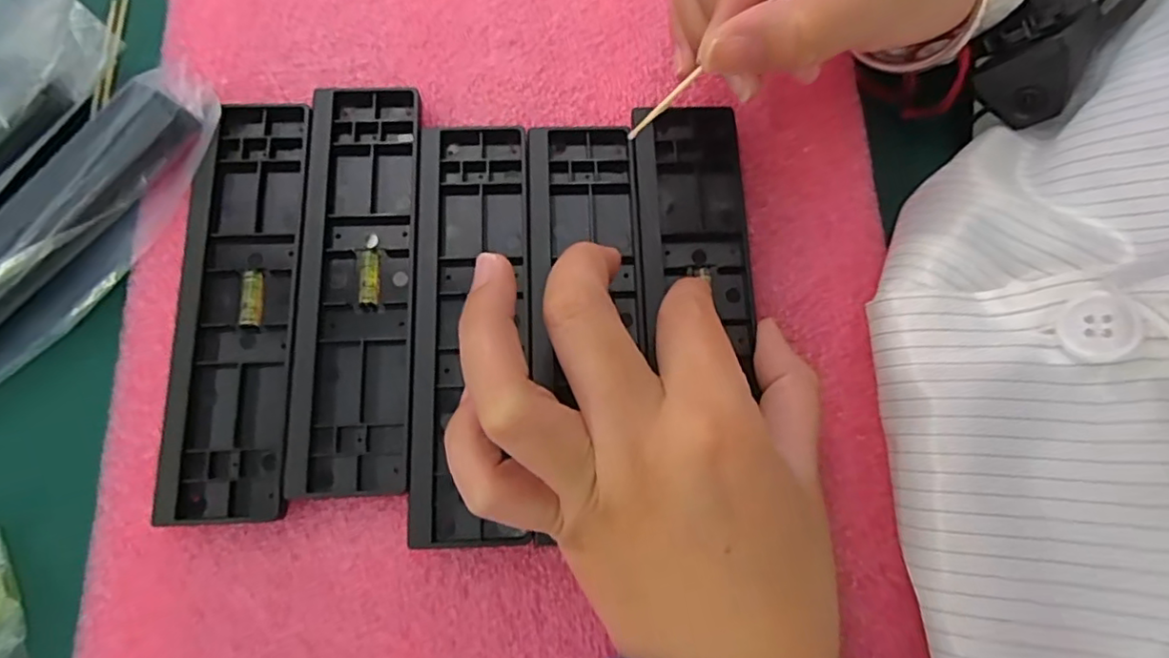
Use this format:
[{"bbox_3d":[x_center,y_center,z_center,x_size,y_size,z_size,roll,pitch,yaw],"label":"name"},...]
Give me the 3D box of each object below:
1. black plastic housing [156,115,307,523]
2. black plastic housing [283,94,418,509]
[{"bbox_3d":[-0.131,-0.012,0.228,0.046,0.009,0.159,-2,76,-2],"label":"black plastic housing"},{"bbox_3d":[-0.086,-0.020,0.233,0.044,0.006,0.159,-1,76,-2],"label":"black plastic housing"}]

